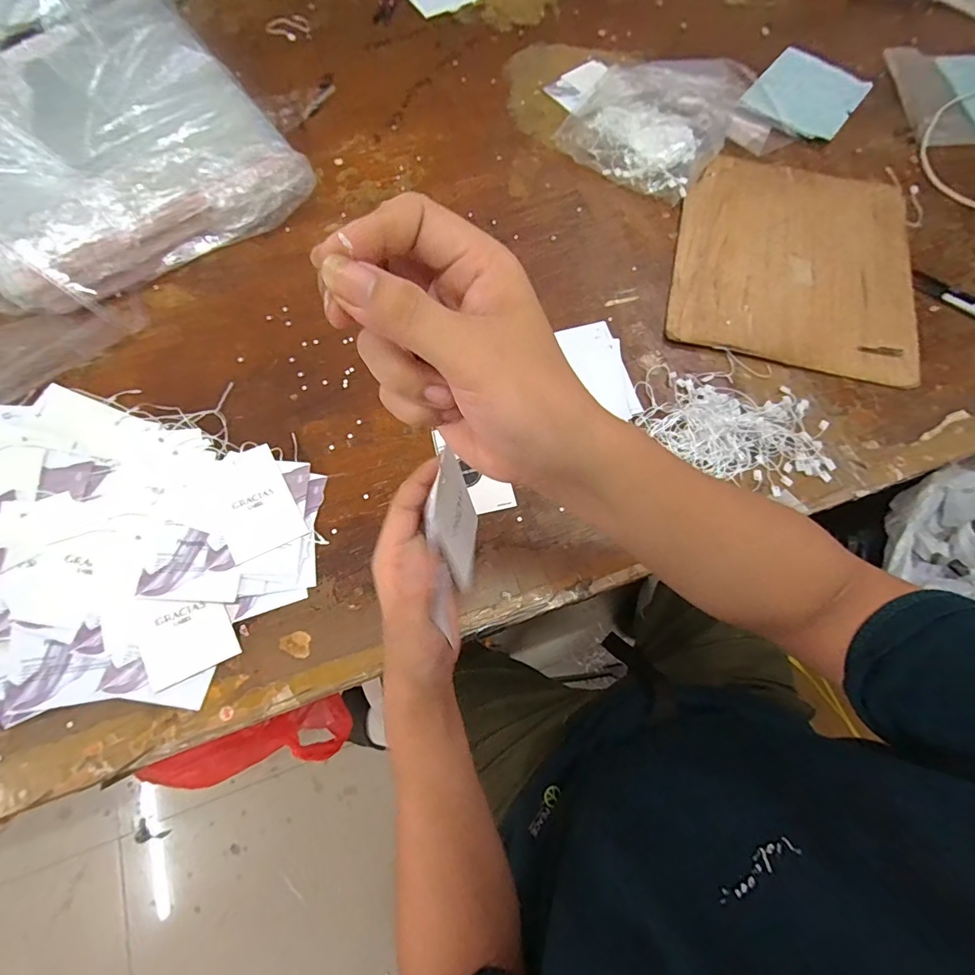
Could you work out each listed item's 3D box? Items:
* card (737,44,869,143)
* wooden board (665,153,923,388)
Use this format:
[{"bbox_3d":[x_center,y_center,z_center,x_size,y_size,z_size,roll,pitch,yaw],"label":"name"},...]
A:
[{"bbox_3d":[0.419,-0.519,0.615,0.123,0.009,0.156,38,73,8],"label":"card"},{"bbox_3d":[0.339,-0.258,0.517,0.246,0.009,0.296,14,69,5],"label":"wooden board"}]

